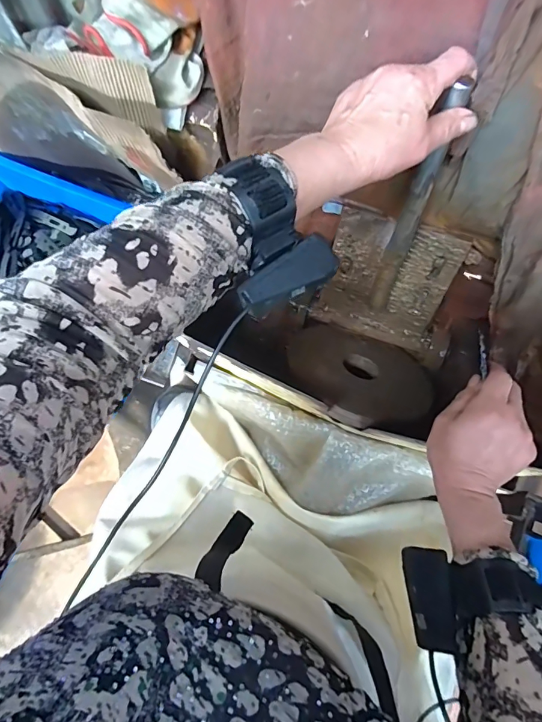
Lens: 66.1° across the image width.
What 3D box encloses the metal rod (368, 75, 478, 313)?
[{"bbox_3d":[0.147,-0.146,0.444,0.026,0.279,0.024,10,62,5],"label":"metal rod"}]

